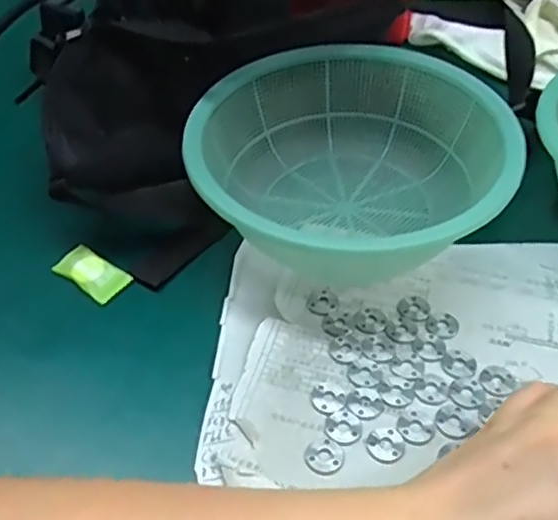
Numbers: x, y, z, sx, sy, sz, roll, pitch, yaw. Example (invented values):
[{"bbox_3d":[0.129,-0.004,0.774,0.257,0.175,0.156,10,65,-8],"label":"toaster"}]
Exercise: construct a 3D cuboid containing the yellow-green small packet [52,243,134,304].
[{"bbox_3d":[-0.110,0.008,0.377,0.045,0.006,0.024,29,54,27],"label":"yellow-green small packet"}]

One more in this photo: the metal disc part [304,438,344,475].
[{"bbox_3d":[0.021,0.089,0.294,0.017,0.004,0.017,1,46,4],"label":"metal disc part"}]

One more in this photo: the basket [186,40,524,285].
[{"bbox_3d":[0.043,-0.059,0.390,0.175,0.057,0.174,-1,46,1],"label":"basket"}]

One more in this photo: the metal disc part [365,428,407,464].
[{"bbox_3d":[0.050,0.085,0.296,0.017,0.004,0.018,-1,46,1],"label":"metal disc part"}]

